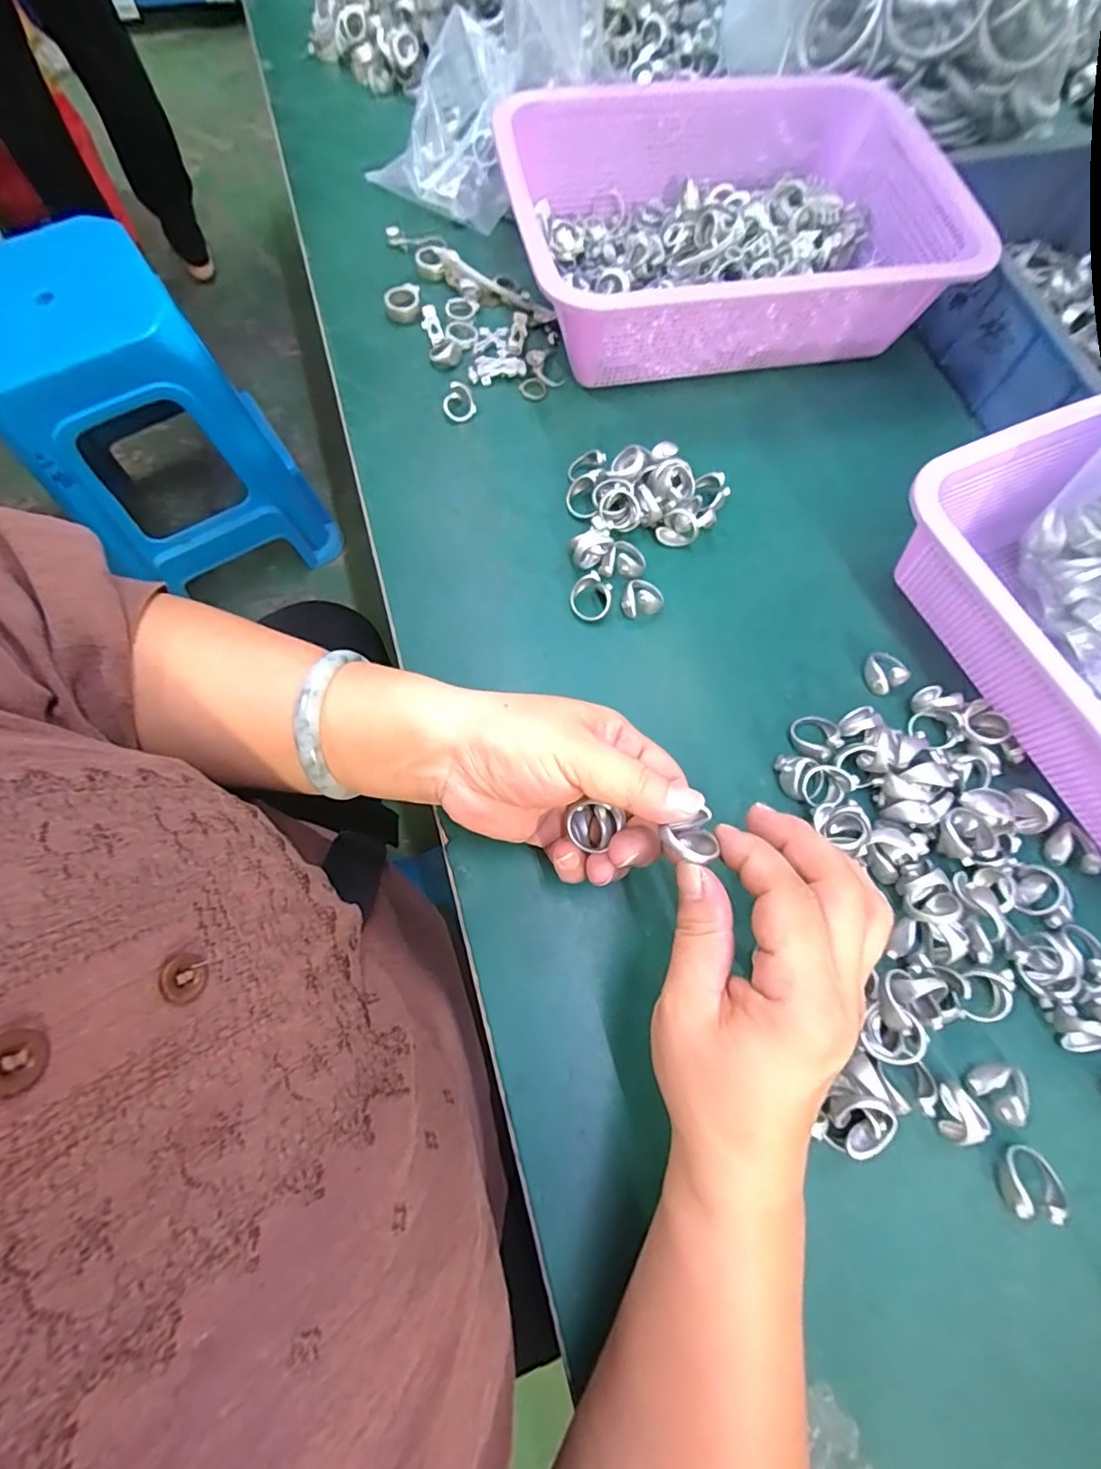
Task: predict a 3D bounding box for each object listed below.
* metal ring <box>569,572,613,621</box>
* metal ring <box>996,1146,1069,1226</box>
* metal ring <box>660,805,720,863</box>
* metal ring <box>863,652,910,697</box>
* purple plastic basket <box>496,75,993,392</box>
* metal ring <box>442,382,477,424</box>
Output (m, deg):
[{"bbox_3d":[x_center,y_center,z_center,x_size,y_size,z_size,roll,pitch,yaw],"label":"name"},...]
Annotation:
[{"bbox_3d":[0.025,-0.083,0.339,0.025,0.017,0.024,1,70,-1],"label":"metal ring"},{"bbox_3d":[0.211,0.198,0.245,0.019,0.020,0.027,15,70,4],"label":"metal ring"},{"bbox_3d":[0.056,0.043,0.224,0.023,0.016,0.019,-13,71,-6],"label":"metal ring"},{"bbox_3d":[0.196,-0.038,0.330,0.014,0.019,0.025,-13,71,-6],"label":"metal ring"},{"bbox_3d":[0.128,-0.357,0.410,0.302,0.084,0.218,-13,71,-6],"label":"purple plastic basket"},{"bbox_3d":[-0.065,-0.233,0.394,0.023,0.014,0.026,-13,71,-6],"label":"metal ring"}]

